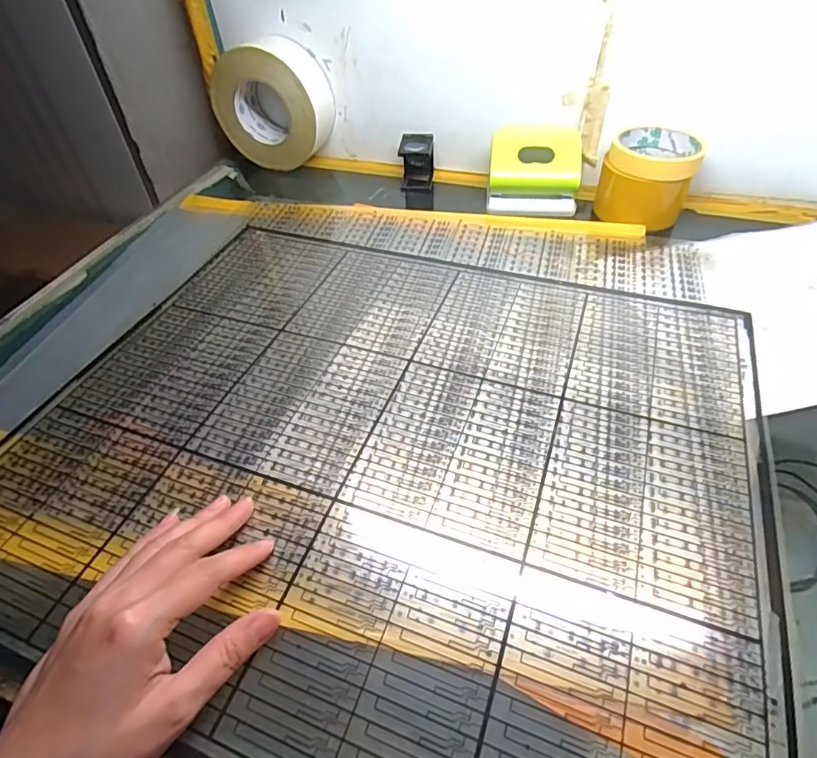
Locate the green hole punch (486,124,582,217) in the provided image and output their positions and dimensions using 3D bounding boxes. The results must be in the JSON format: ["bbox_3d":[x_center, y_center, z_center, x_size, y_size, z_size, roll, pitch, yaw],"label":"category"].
[{"bbox_3d":[0.139,-0.235,0.568,0.099,0.071,0.058,2,46,7],"label":"green hole punch"}]

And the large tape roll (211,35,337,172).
[{"bbox_3d":[-0.173,-0.348,0.653,0.142,0.136,0.067,13,48,17],"label":"large tape roll"}]

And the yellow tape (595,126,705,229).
[{"bbox_3d":[0.259,-0.222,0.552,0.090,0.069,0.090,17,50,20],"label":"yellow tape"}]

